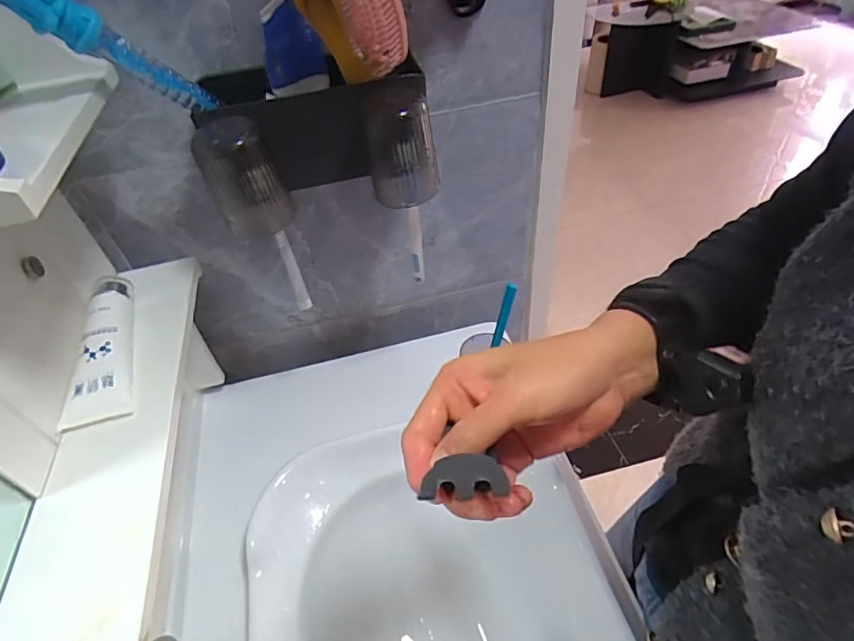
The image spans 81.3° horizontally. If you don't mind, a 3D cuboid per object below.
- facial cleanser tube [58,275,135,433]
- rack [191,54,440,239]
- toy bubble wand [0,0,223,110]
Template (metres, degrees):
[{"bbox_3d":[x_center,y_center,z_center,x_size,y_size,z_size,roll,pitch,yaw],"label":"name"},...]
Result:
[{"bbox_3d":[-0.303,0.020,0.467,0.055,0.036,0.169,-14,45,-7],"label":"facial cleanser tube"},{"bbox_3d":[-0.107,-0.172,0.496,0.212,0.126,0.112,-15,45,-8],"label":"rack"},{"bbox_3d":[-0.244,-0.210,0.361,0.030,0.216,0.033,19,91,24],"label":"toy bubble wand"}]

